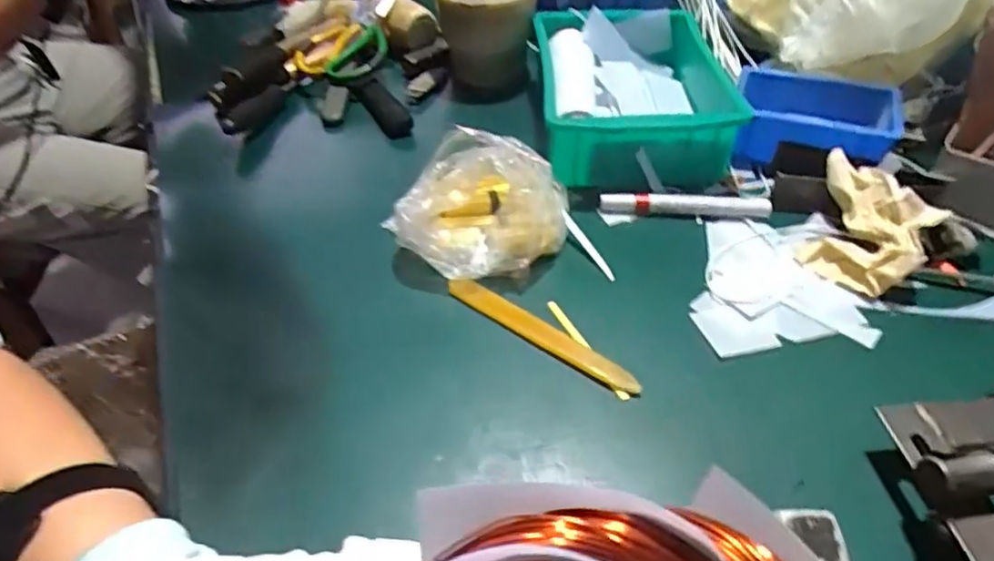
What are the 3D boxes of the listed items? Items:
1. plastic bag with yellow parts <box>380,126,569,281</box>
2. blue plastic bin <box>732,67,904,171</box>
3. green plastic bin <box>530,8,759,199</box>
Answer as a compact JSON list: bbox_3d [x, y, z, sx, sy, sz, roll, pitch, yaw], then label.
[{"bbox_3d":[-0.015,-0.065,0.506,0.144,0.079,0.122,3,44,4],"label":"plastic bag with yellow parts"},{"bbox_3d":[0.297,-0.147,0.591,0.139,0.059,0.104,21,48,21],"label":"blue plastic bin"},{"bbox_3d":[0.130,-0.188,0.627,0.183,0.077,0.239,0,44,2],"label":"green plastic bin"}]

